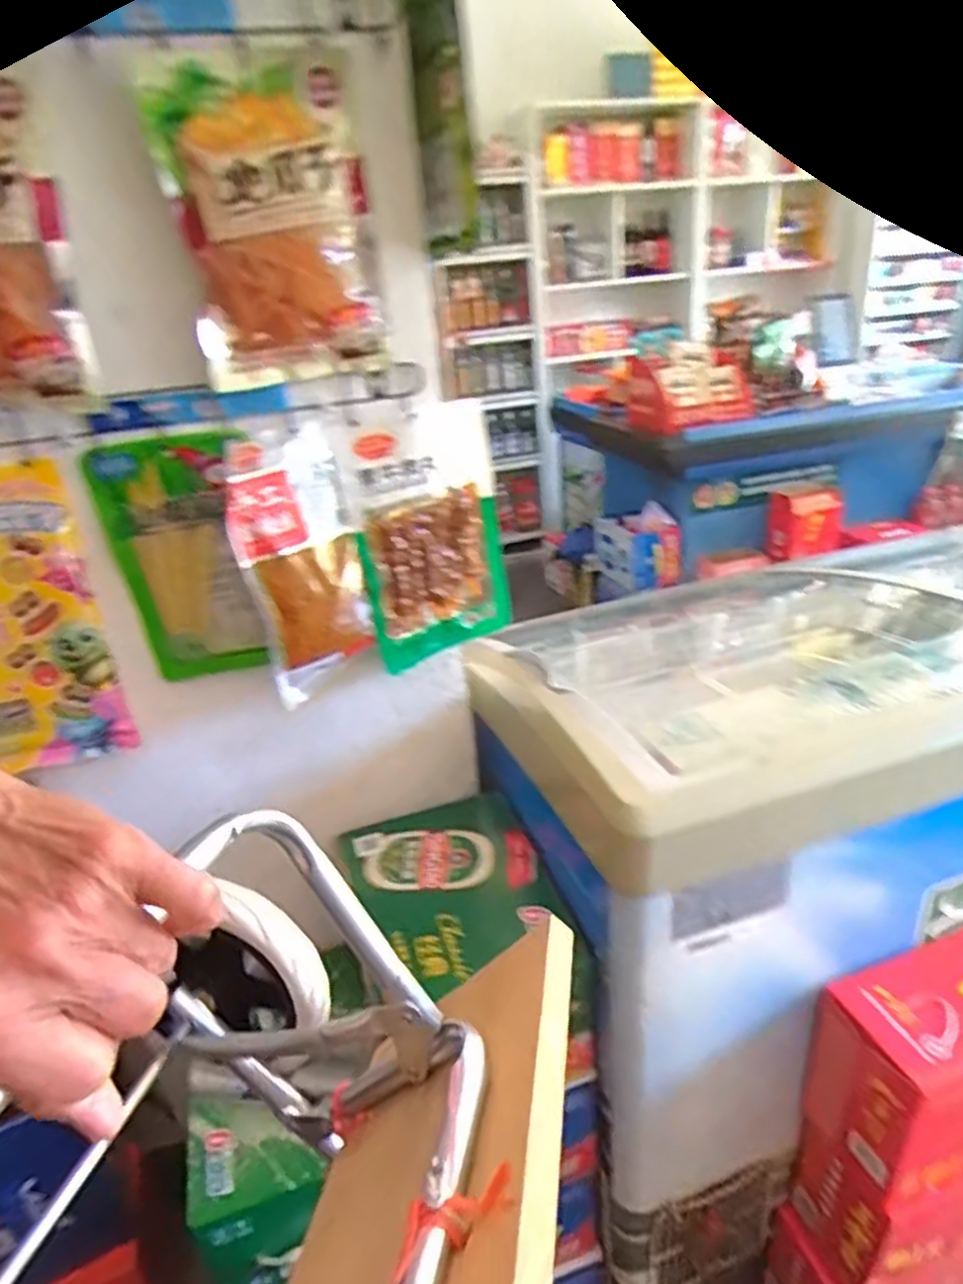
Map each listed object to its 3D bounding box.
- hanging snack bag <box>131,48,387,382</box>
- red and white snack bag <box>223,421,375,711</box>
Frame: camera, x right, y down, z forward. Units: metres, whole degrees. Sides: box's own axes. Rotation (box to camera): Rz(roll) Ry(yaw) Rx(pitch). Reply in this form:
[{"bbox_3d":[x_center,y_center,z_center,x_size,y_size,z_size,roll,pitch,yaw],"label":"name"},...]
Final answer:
[{"bbox_3d":[-0.180,-0.362,0.646,0.168,0.241,0.052,-11,27,-13],"label":"hanging snack bag"},{"bbox_3d":[-0.177,-0.074,0.740,0.051,0.237,0.119,15,32,35],"label":"red and white snack bag"}]

